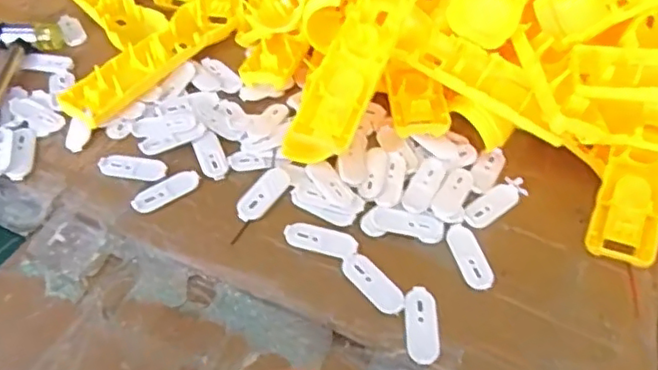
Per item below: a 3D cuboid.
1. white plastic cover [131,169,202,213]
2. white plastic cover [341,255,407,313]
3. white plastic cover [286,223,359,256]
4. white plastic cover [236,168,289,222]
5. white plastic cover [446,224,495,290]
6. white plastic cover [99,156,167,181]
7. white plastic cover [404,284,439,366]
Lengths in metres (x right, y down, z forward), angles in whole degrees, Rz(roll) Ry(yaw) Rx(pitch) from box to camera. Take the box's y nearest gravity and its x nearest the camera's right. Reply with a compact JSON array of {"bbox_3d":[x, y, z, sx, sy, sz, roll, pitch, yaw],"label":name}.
[{"bbox_3d":[-0.120,0.004,0.447,0.051,0.004,0.020,-29,60,-18],"label":"white plastic cover"},{"bbox_3d":[0.029,0.065,0.401,0.019,0.004,0.050,-37,63,-22],"label":"white plastic cover"},{"bbox_3d":[-0.005,0.037,0.421,0.051,0.004,0.018,10,56,7],"label":"white plastic cover"},{"bbox_3d":[-0.047,0.006,0.442,0.020,0.005,0.050,30,61,19],"label":"white plastic cover"},{"bbox_3d":[0.096,0.048,0.415,0.020,0.004,0.050,-14,57,-9],"label":"white plastic cover"},{"bbox_3d":[-0.148,-0.014,0.459,0.052,0.004,0.017,7,56,5],"label":"white plastic cover"},{"bbox_3d":[0.059,0.089,0.385,0.020,0.004,0.050,1,56,1],"label":"white plastic cover"}]

